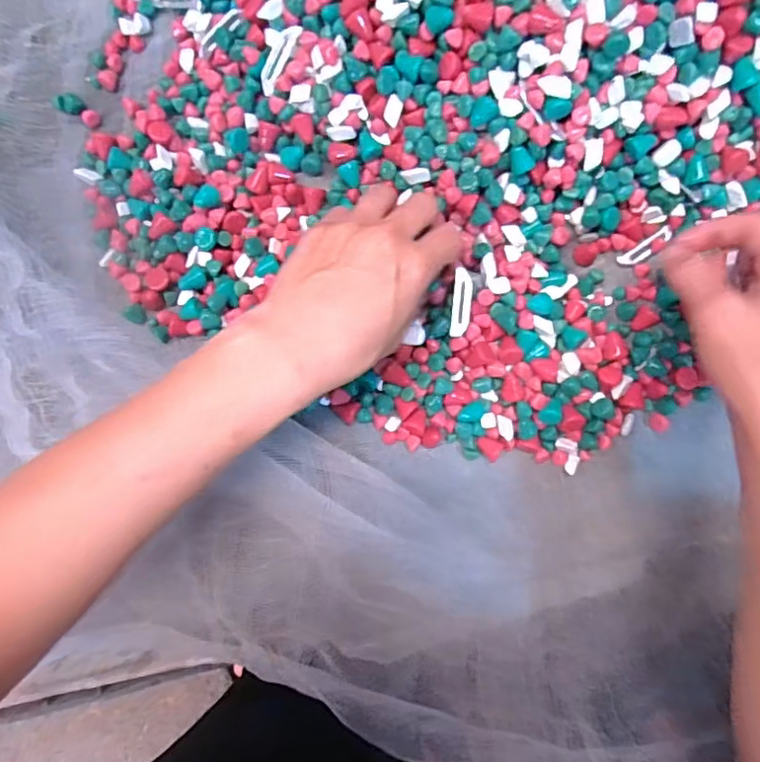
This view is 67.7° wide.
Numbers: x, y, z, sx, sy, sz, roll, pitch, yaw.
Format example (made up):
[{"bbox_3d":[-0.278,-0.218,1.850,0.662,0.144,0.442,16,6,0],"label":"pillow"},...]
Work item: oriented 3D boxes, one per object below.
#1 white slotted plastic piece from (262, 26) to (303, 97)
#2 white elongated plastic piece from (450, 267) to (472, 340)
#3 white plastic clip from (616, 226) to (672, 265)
[{"bbox_3d":[-0.063,-0.192,0.336,0.020,0.005,0.040,26,107,-2],"label":"white slotted plastic piece"},{"bbox_3d":[0.049,-0.047,0.339,0.010,0.006,0.040,6,90,-2],"label":"white elongated plastic piece"},{"bbox_3d":[0.166,-0.083,0.354,0.034,0.006,0.010,-35,91,-1],"label":"white plastic clip"}]

